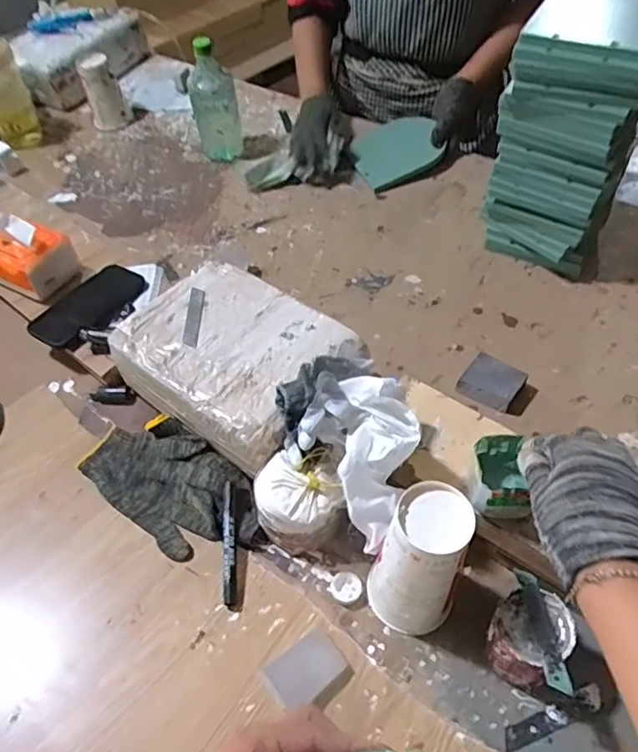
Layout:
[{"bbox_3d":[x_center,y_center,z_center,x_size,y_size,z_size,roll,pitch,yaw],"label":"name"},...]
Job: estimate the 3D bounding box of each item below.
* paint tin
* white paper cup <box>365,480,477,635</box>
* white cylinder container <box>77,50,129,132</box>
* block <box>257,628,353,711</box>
[{"bbox_3d":[0.183,0.233,0.511,0.062,0.073,0.065,-2,50,2],"label":"paint tin"},{"bbox_3d":[0.090,0.171,0.515,0.074,0.168,0.068,-24,53,-16],"label":"white paper cup"},{"bbox_3d":[-0.413,-0.543,1.107,0.070,0.130,0.054,-15,51,-9],"label":"white cylinder container"},{"bbox_3d":[-0.010,0.268,0.515,0.069,0.015,0.056,-30,55,-20],"label":"block"}]

